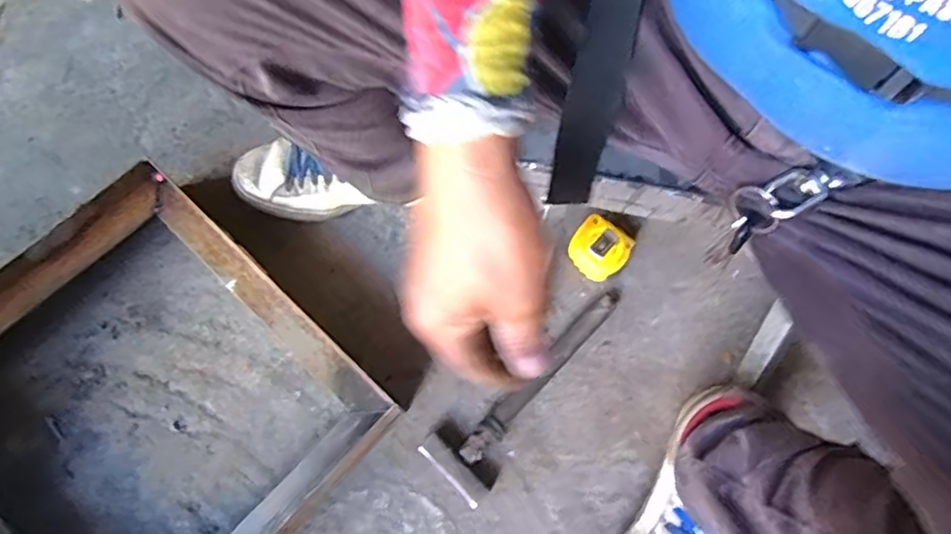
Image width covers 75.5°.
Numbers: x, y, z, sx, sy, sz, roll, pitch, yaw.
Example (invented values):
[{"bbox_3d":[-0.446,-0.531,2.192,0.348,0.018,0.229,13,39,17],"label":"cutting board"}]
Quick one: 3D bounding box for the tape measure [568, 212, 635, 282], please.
[{"bbox_3d":[0.137,-0.016,0.691,0.060,0.046,0.065,36,73,11],"label":"tape measure"}]

